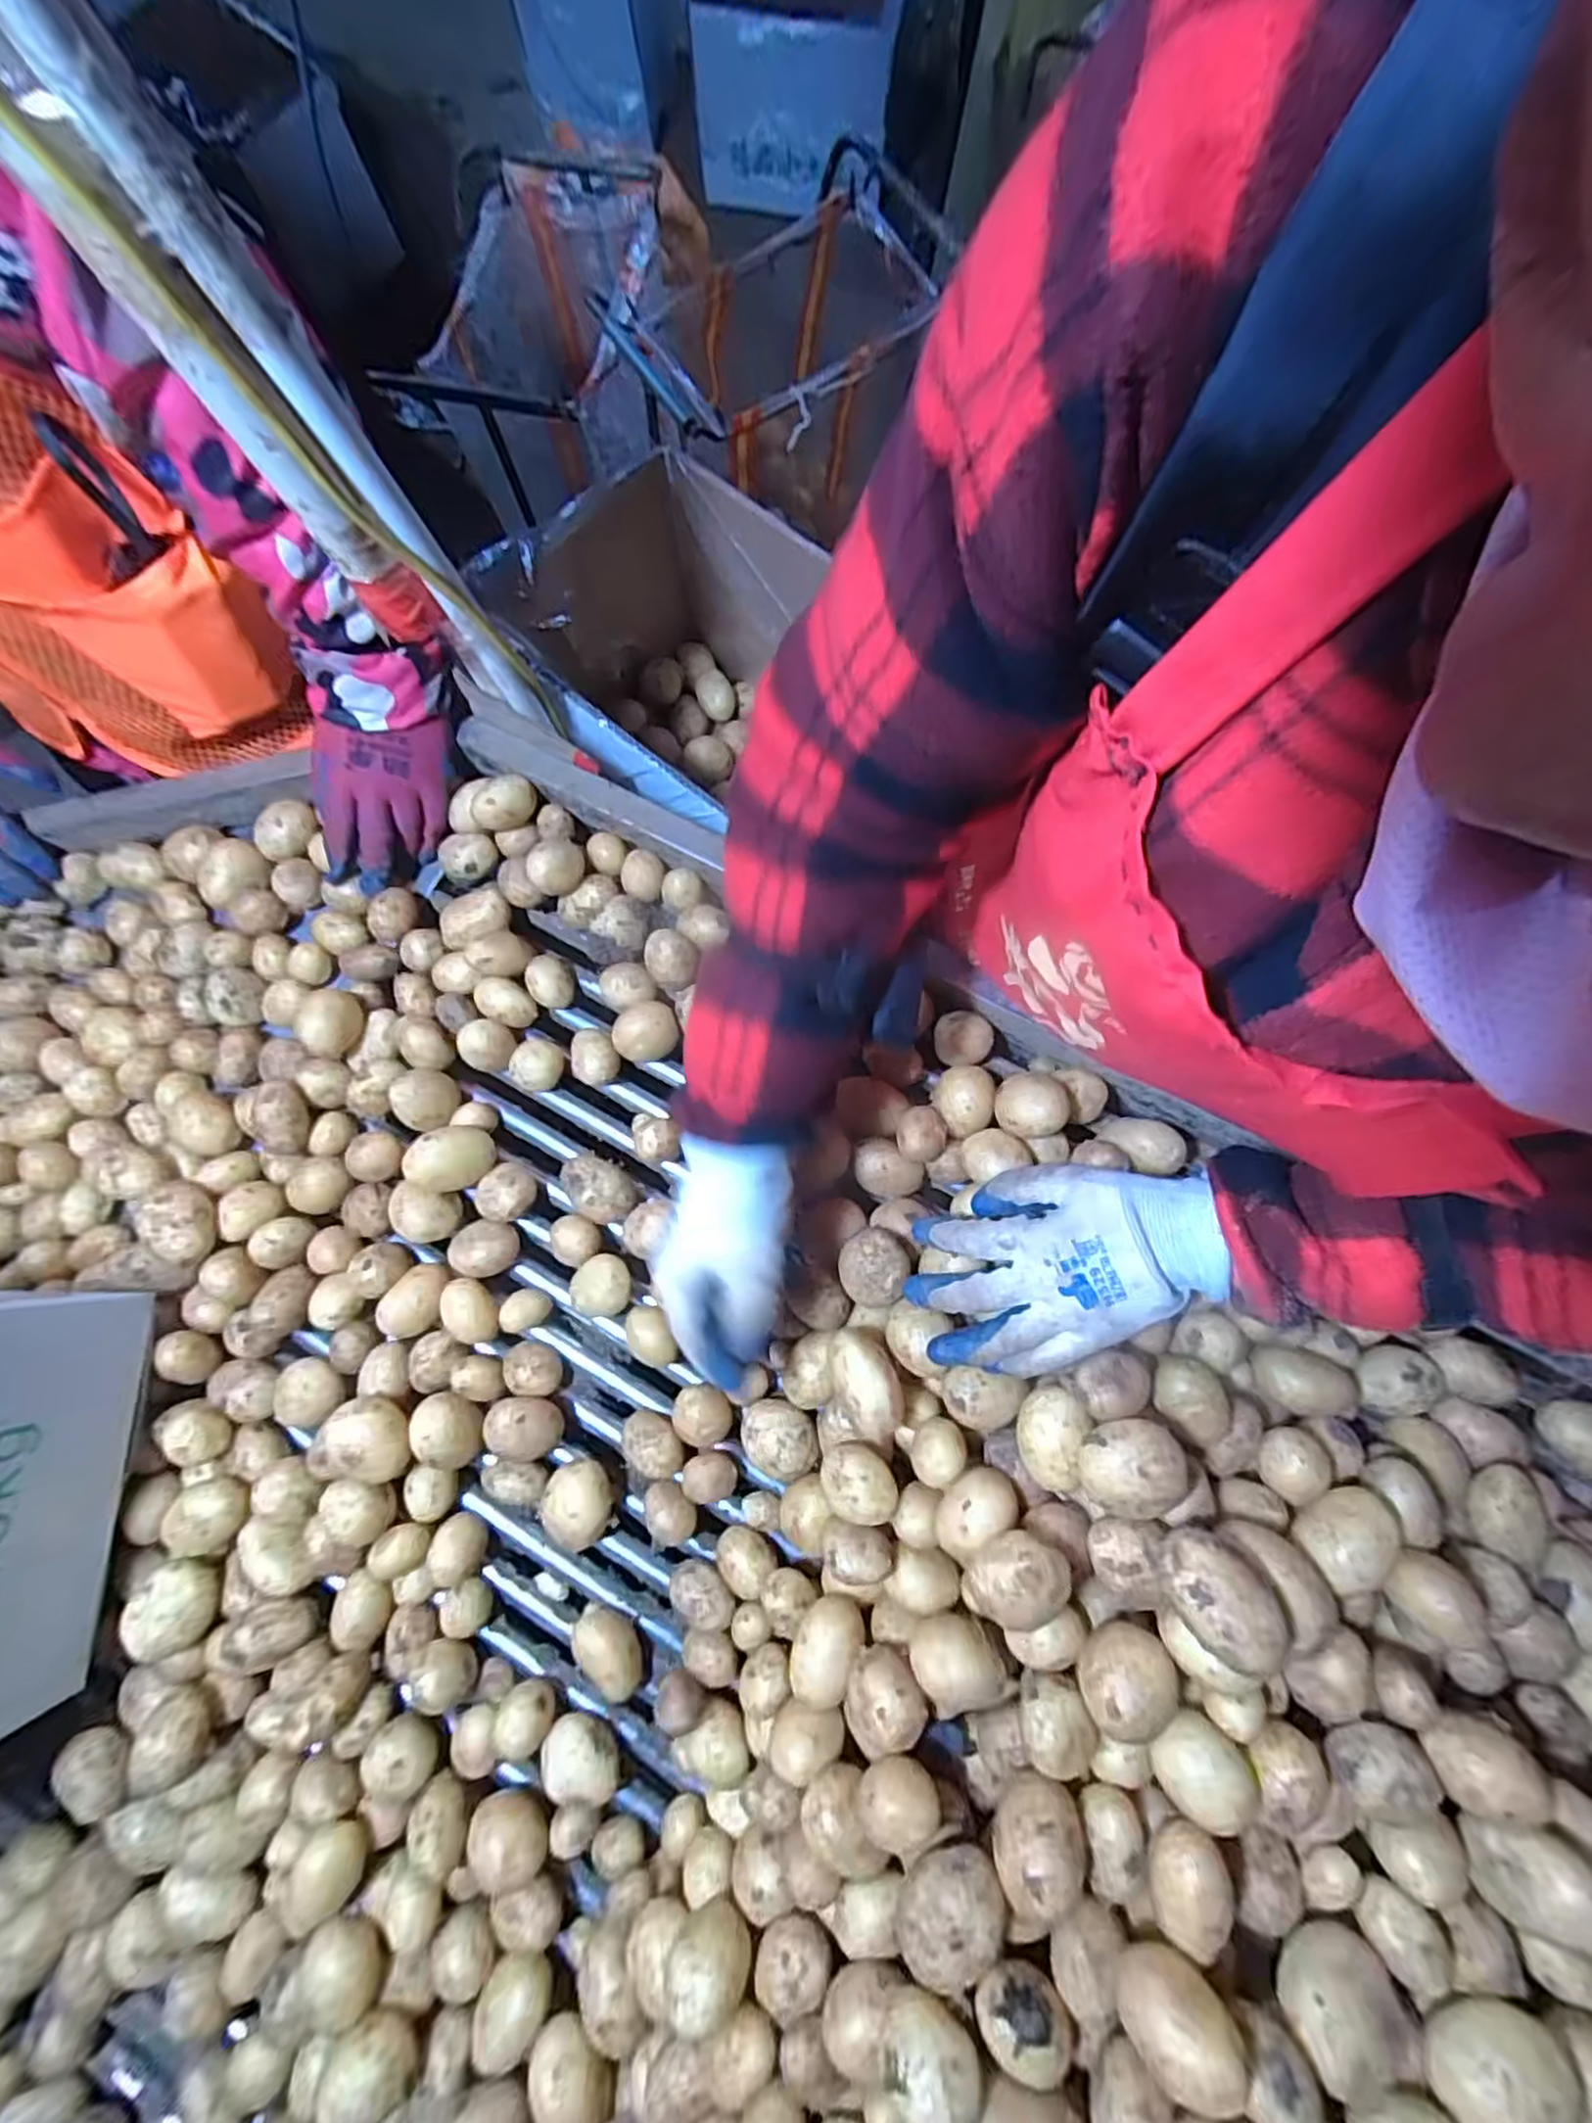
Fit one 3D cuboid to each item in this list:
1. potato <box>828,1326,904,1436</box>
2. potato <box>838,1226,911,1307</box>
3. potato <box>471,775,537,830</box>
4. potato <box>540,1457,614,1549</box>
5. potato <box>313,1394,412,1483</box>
[{"bbox_3d":[0.043,0.198,0.468,0.038,0.041,0.060,-19,80,-3],"label":"potato"},{"bbox_3d":[0.051,0.136,0.495,0.043,0.041,0.049,16,80,3],"label":"potato"},{"bbox_3d":[-0.229,-0.202,0.582,0.050,0.035,0.030,-22,80,-3],"label":"potato"},{"bbox_3d":[-0.147,0.300,0.509,0.049,0.042,0.043,35,82,6],"label":"potato"},{"bbox_3d":[-0.288,0.251,0.496,0.062,0.039,0.047,14,80,3],"label":"potato"}]

